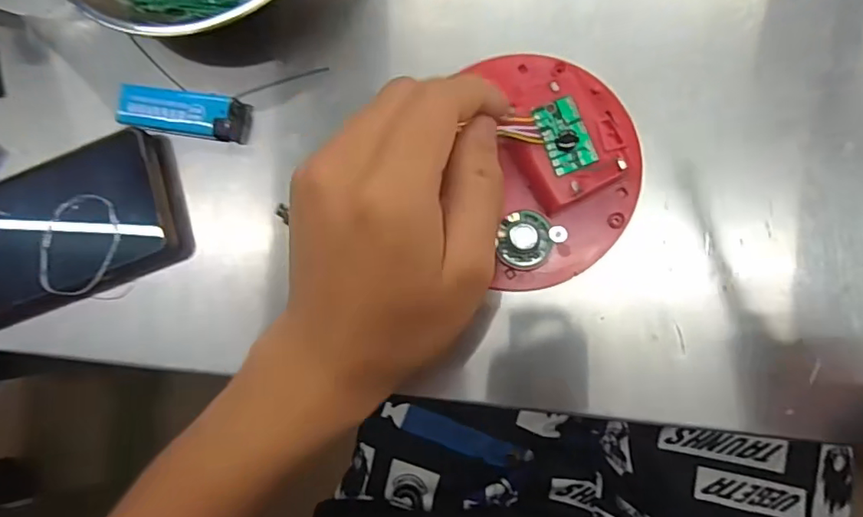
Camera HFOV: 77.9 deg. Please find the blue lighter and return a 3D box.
[{"bbox_3d":[-0.144,-0.084,0.308,0.073,0.011,0.025,8,85,10],"label":"blue lighter"}]

